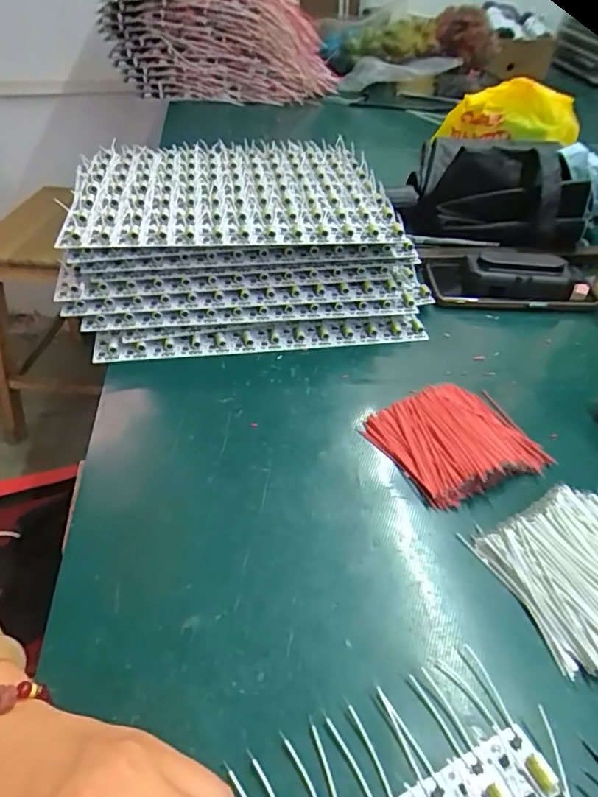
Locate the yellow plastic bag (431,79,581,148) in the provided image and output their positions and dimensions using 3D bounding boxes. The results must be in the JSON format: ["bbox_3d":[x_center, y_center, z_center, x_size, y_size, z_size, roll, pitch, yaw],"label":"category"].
[{"bbox_3d":[0.305,-0.408,0.755,0.190,0.074,0.096,11,43,8],"label":"yellow plastic bag"}]

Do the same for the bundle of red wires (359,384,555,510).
[{"bbox_3d":[0.113,0.027,0.373,0.107,0.022,0.085,-15,46,-19],"label":"bundle of red wires"}]

